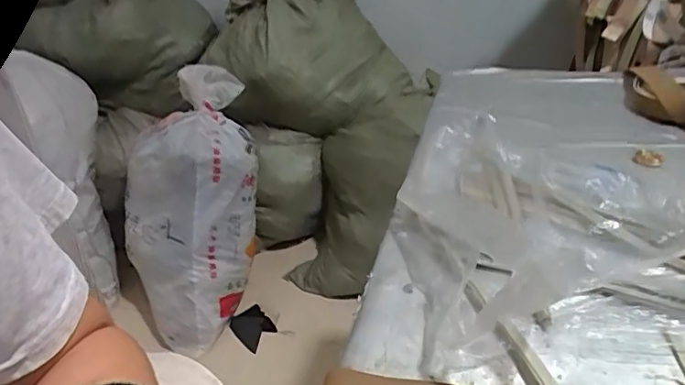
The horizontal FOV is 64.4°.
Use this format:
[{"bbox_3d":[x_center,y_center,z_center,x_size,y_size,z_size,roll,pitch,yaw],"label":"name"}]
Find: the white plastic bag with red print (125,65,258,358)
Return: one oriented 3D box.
[{"bbox_3d":[-0.367,0.023,1.326,0.303,0.658,0.159,3,-1,14],"label":"white plastic bag with red print"}]

